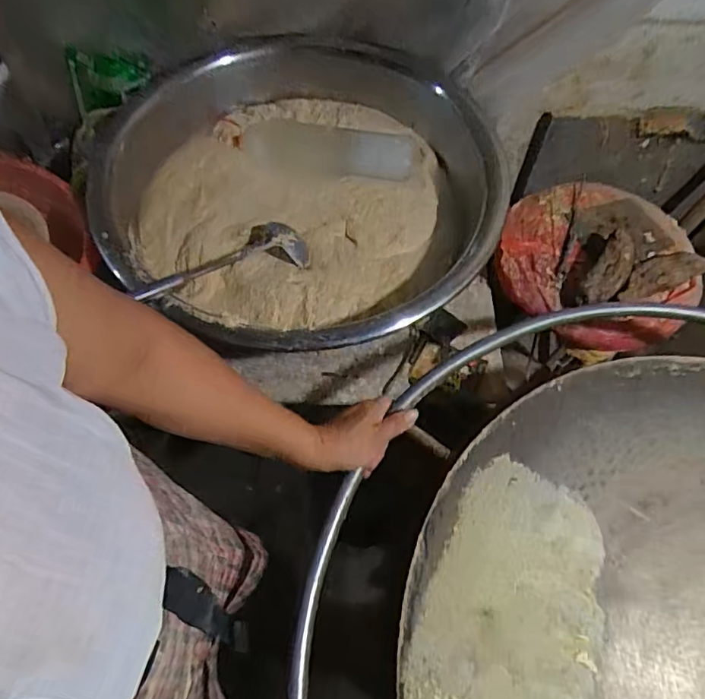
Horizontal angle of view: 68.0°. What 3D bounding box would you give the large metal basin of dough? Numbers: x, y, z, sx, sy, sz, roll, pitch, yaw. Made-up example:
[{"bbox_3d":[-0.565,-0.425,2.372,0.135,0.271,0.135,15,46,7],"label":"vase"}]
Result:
[{"bbox_3d":[-0.088,-0.270,0.855,0.595,0.162,0.658,-38,71,-21],"label":"large metal basin of dough"}]

